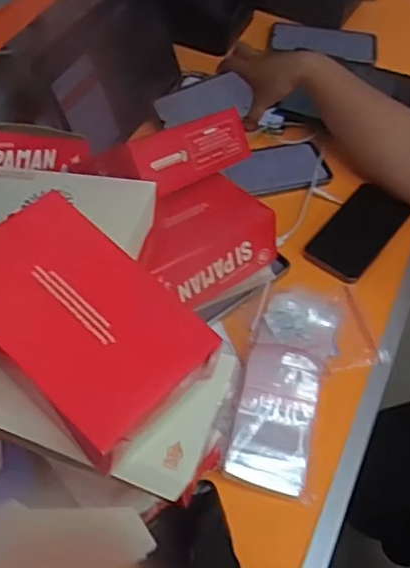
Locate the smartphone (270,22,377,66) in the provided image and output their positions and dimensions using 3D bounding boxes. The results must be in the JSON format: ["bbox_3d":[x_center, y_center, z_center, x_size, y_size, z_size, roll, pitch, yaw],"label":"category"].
[{"bbox_3d":[0.190,-0.388,0.971,0.167,0.013,0.077,12,54,6],"label":"smartphone"}]

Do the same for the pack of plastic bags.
[{"bbox_3d":[0.082,0.091,0.604,0.085,0.033,0.223,13,54,7],"label":"pack of plastic bags"}]

